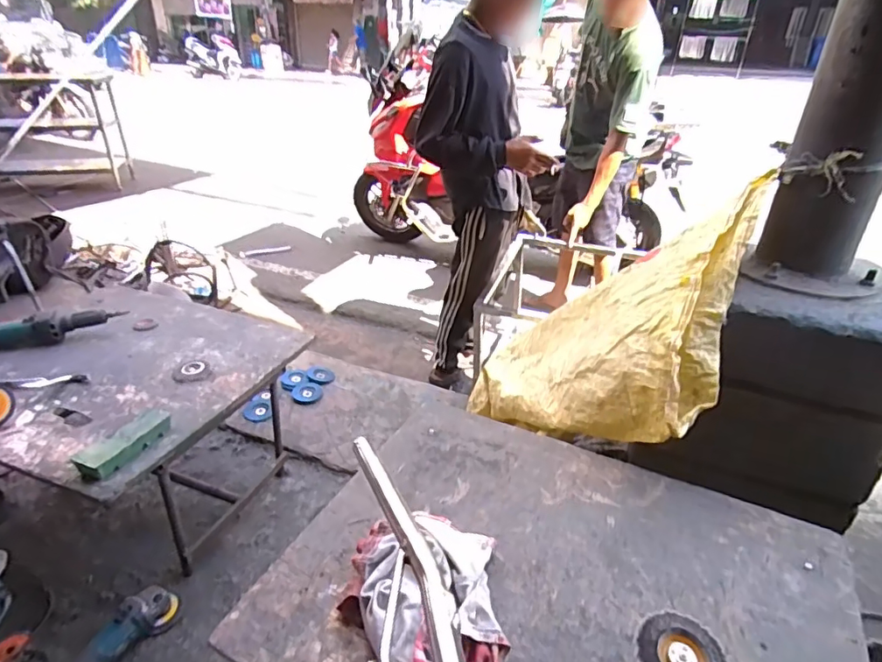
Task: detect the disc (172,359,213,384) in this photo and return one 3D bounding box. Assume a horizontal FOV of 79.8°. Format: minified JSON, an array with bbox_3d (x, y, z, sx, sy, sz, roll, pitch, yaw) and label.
[{"bbox_3d":[-0.603,0.097,1.283,0.087,0.010,0.099,-7,31,-11],"label":"disc"}]

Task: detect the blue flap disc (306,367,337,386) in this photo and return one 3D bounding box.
[{"bbox_3d":[-0.434,0.157,1.912,0.093,0.020,0.118,-10,32,-17],"label":"blue flap disc"}]

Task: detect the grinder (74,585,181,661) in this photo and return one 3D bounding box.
[{"bbox_3d":[-0.651,0.616,1.045,0.079,0.085,0.261,15,34,24],"label":"grinder"}]

